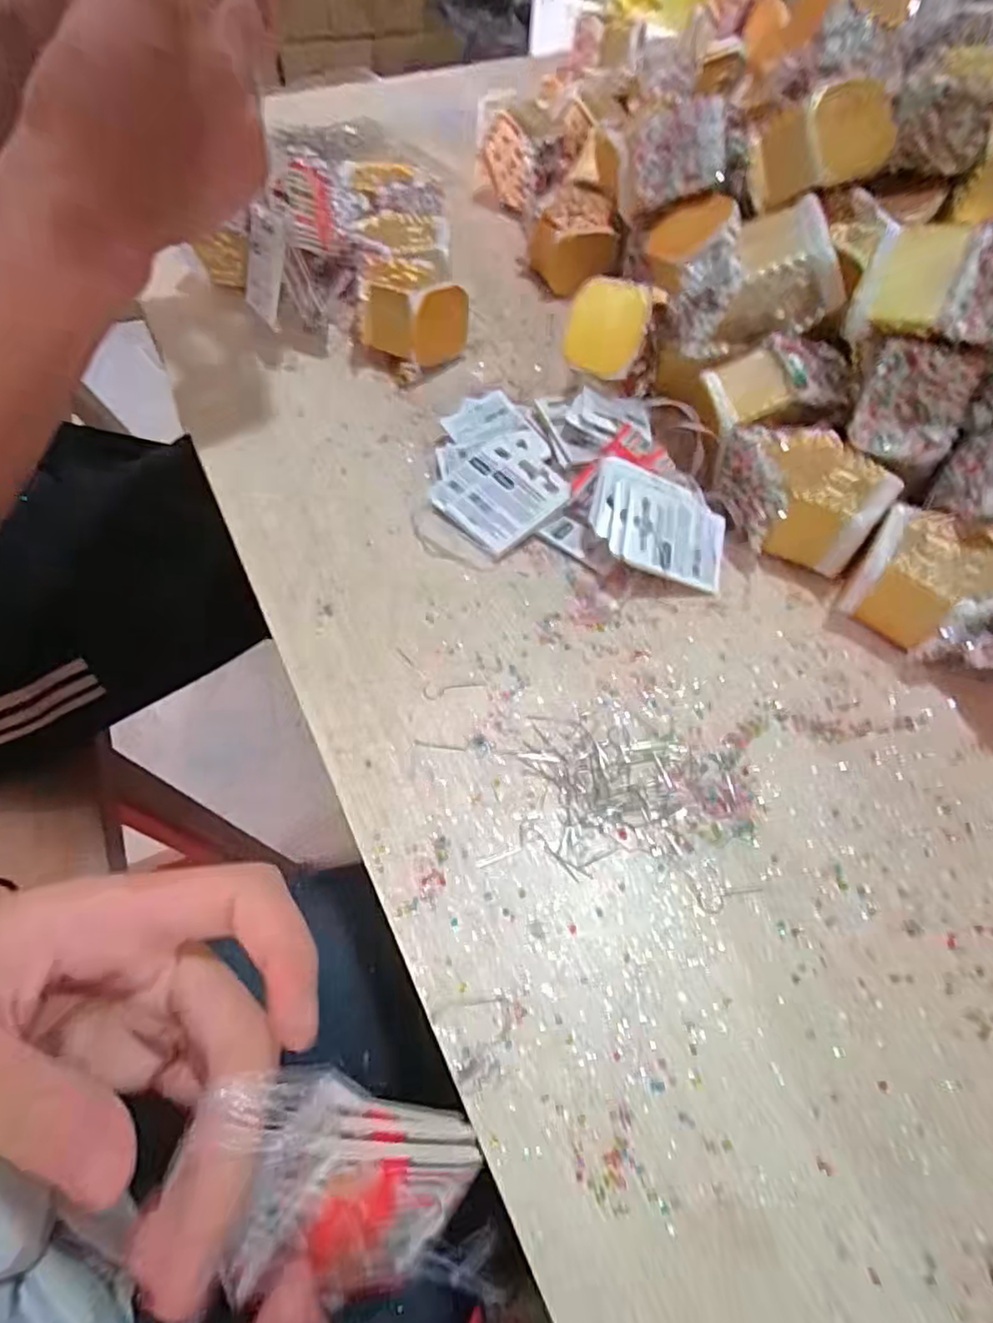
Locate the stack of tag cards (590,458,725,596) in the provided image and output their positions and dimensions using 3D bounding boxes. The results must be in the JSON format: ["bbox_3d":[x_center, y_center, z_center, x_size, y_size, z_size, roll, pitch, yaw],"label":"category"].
[{"bbox_3d":[0.086,-0.070,0.334,0.072,0.013,0.060,19,73,-14],"label":"stack of tag cards"}]

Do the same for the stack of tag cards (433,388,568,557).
[{"bbox_3d":[-0.003,-0.110,0.369,0.068,0.018,0.112,-10,58,-8],"label":"stack of tag cards"}]

